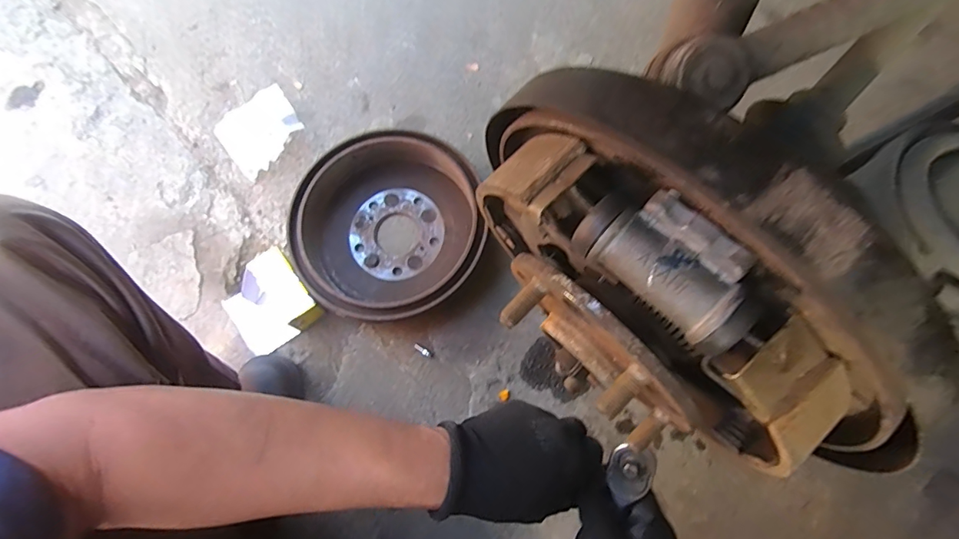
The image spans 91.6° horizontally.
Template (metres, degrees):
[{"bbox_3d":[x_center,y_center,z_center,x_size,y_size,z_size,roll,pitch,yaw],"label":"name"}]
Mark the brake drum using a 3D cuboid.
[{"bbox_3d":[-0.125,-0.057,0.644,0.255,0.073,0.258,-1,76,2],"label":"brake drum"}]

